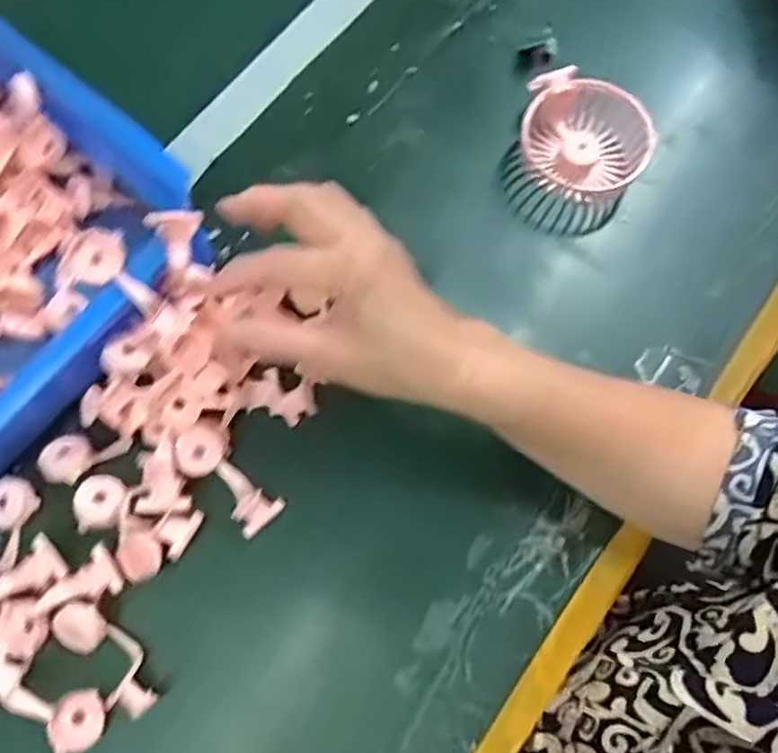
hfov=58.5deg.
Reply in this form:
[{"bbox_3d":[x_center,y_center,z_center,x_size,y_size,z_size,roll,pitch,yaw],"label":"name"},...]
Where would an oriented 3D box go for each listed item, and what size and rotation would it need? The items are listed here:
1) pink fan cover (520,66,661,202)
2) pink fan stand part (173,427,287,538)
[{"bbox_3d":[0.138,-0.169,0.508,0.098,0.045,0.085,16,71,7],"label":"pink fan cover"},{"bbox_3d":[-0.101,0.064,0.429,0.028,0.019,0.074,-45,98,-16],"label":"pink fan stand part"}]

